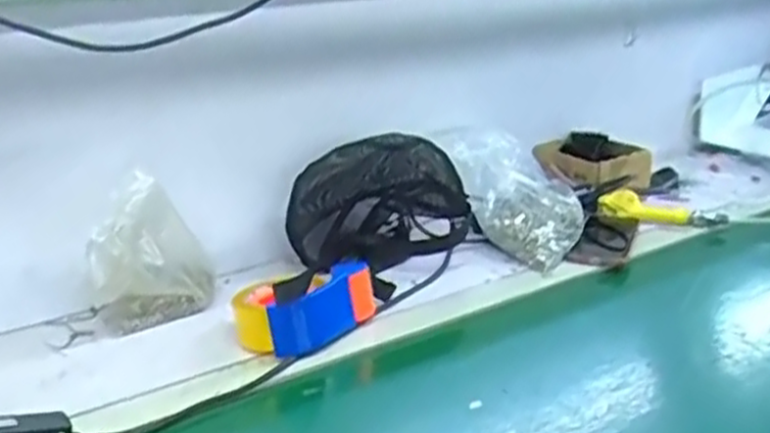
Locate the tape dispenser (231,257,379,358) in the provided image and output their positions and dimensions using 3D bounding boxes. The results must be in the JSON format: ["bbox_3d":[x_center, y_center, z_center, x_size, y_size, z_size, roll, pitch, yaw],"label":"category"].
[{"bbox_3d":[-0.089,0.096,0.860,0.092,0.059,0.144,15,25,38],"label":"tape dispenser"}]

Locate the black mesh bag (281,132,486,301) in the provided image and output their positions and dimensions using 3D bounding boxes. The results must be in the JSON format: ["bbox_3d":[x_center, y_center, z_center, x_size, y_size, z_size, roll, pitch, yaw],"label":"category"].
[{"bbox_3d":[-0.006,-0.021,1.047,0.196,0.172,0.164,7,21,22],"label":"black mesh bag"}]

